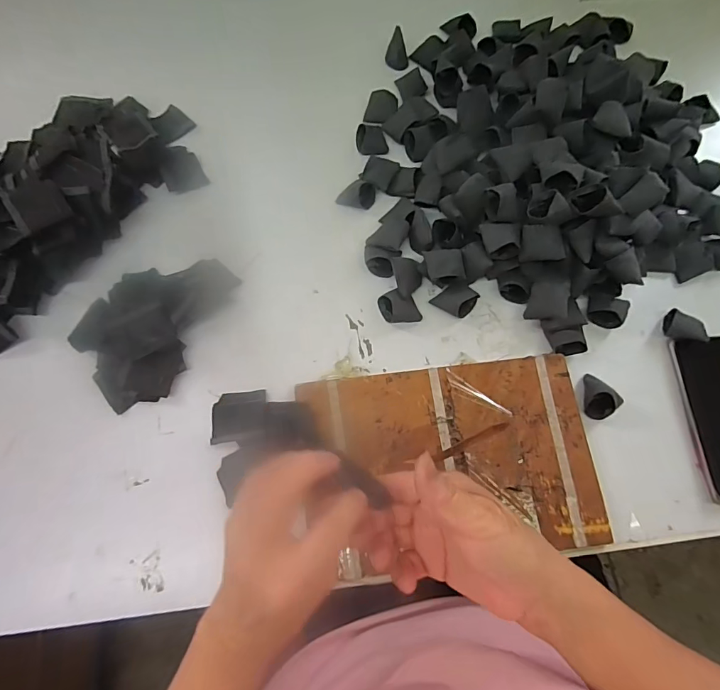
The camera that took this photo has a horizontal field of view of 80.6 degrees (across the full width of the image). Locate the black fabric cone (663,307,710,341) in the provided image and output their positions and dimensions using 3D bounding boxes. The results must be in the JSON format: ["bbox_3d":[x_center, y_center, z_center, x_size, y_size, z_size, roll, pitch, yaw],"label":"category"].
[{"bbox_3d":[0.337,-0.019,0.440,0.032,0.030,0.032,31,75,10],"label":"black fabric cone"}]

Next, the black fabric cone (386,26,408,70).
[{"bbox_3d":[0.050,-0.390,0.555,0.029,0.025,0.038,6,72,3],"label":"black fabric cone"}]

